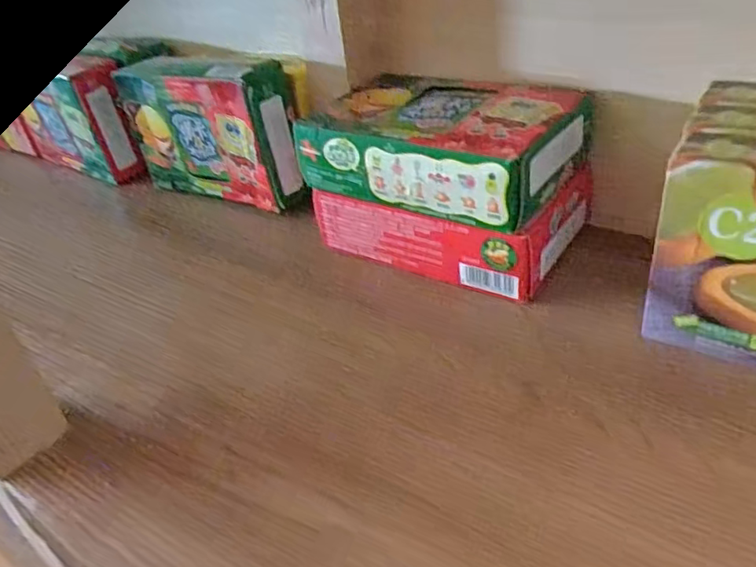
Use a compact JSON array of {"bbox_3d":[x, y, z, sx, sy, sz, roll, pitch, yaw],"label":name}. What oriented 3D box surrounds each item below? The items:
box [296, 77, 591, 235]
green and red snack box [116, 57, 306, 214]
[{"bbox_3d":[0.035,-0.078,0.336,0.134,0.041,0.089,18,42,32],"label":"box"},{"bbox_3d":[-0.118,-0.107,0.424,0.150,0.093,0.038,15,41,29],"label":"green and red snack box"}]

